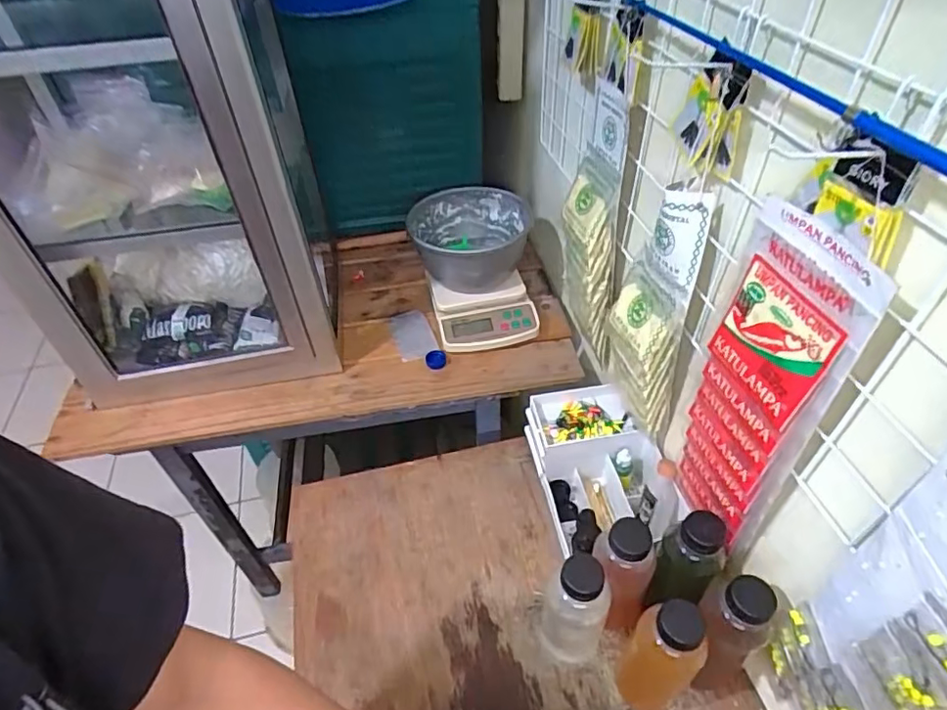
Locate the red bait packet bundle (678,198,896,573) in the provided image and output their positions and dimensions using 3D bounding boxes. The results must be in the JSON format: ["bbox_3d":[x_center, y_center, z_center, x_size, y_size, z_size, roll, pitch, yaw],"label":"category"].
[{"bbox_3d":[0.234,0.045,0.479,0.025,0.336,0.111,-12,46,-9],"label":"red bait packet bundle"}]

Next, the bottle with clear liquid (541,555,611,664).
[{"bbox_3d":[0.107,0.274,0.581,0.064,0.188,0.050,16,48,17],"label":"bottle with clear liquid"}]

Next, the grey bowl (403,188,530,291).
[{"bbox_3d":[-0.007,-0.181,0.899,0.183,0.101,0.178,-1,45,1],"label":"grey bowl"}]

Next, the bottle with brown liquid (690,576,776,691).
[{"bbox_3d":[0.249,0.288,0.562,0.056,0.187,0.055,2,45,5],"label":"bottle with brown liquid"}]

